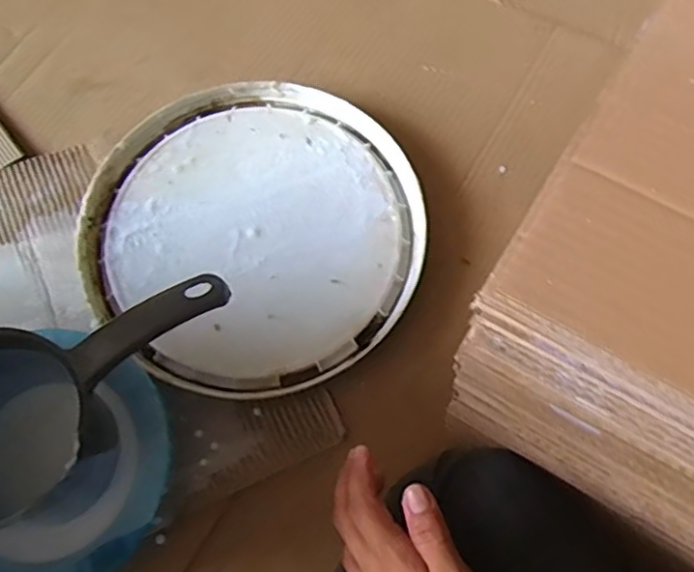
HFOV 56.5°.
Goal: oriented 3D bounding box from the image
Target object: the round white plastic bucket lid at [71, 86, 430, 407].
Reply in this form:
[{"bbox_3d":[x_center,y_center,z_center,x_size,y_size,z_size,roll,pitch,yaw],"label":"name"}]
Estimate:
[{"bbox_3d":[-0.090,-0.053,0.615,0.313,0.025,0.302,0,69,1],"label":"round white plastic bucket lid"}]

